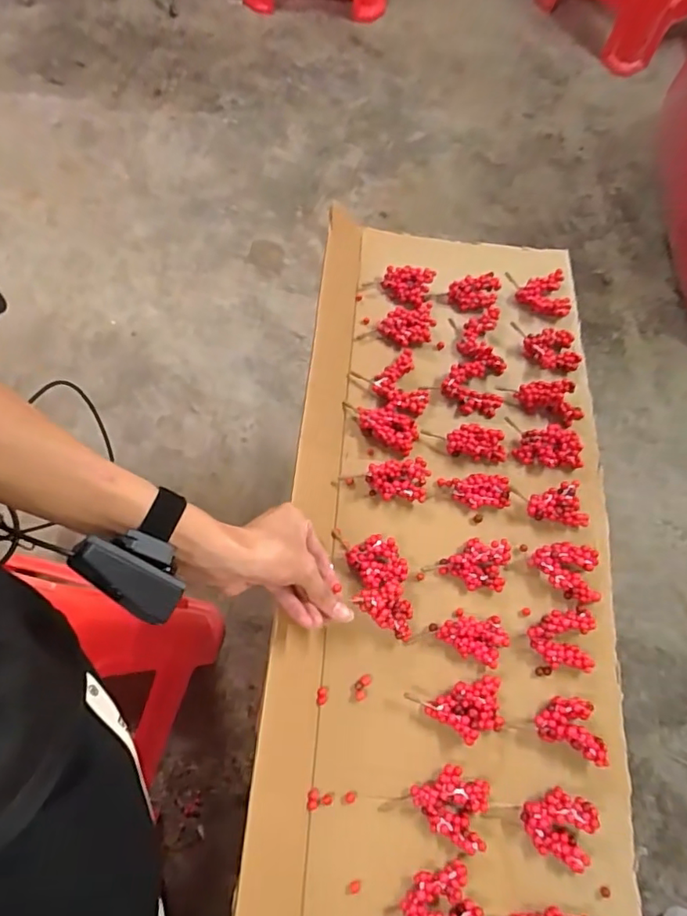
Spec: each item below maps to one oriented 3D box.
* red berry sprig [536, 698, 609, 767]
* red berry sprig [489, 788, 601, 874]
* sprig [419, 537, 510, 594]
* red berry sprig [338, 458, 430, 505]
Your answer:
[{"bbox_3d":[0.201,0.233,0.472,0.061,0.020,0.043,24,69,7],"label":"red berry sprig"},{"bbox_3d":[0.169,0.299,0.446,0.076,0.019,0.049,22,68,6],"label":"red berry sprig"},{"bbox_3d":[0.120,0.102,0.523,0.078,0.017,0.047,7,68,0],"label":"sprig"},{"bbox_3d":[0.043,0.022,0.547,0.083,0.026,0.039,1,68,-2],"label":"red berry sprig"}]

